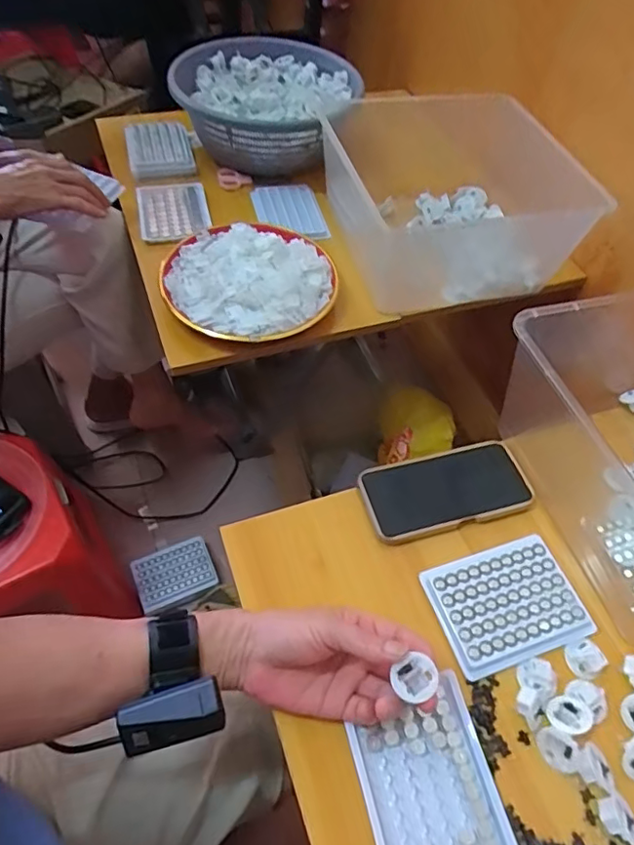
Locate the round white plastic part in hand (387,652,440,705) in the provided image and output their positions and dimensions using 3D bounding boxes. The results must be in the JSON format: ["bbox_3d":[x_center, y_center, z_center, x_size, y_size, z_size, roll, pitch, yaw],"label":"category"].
[{"bbox_3d":[0.071,0.181,0.403,0.030,0.015,0.028,-1,80,4],"label":"round white plastic part in hand"}]

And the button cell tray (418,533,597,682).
[{"bbox_3d":[0.171,0.161,0.508,0.130,0.007,0.099,-15,56,-14],"label":"button cell tray"}]

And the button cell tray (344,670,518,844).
[{"bbox_3d":[0.081,0.263,0.411,0.095,0.014,0.117,-10,55,-11],"label":"button cell tray"}]

